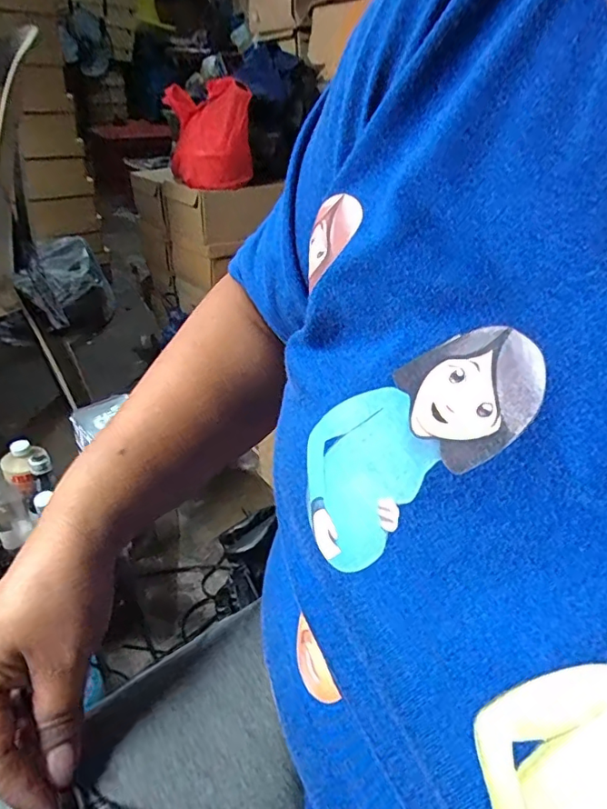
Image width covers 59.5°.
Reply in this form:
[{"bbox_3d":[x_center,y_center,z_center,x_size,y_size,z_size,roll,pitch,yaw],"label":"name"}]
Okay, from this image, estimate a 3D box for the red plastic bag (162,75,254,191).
[{"bbox_3d":[-0.185,-0.534,1.046,0.161,0.180,0.121,-2,33,-9],"label":"red plastic bag"}]

